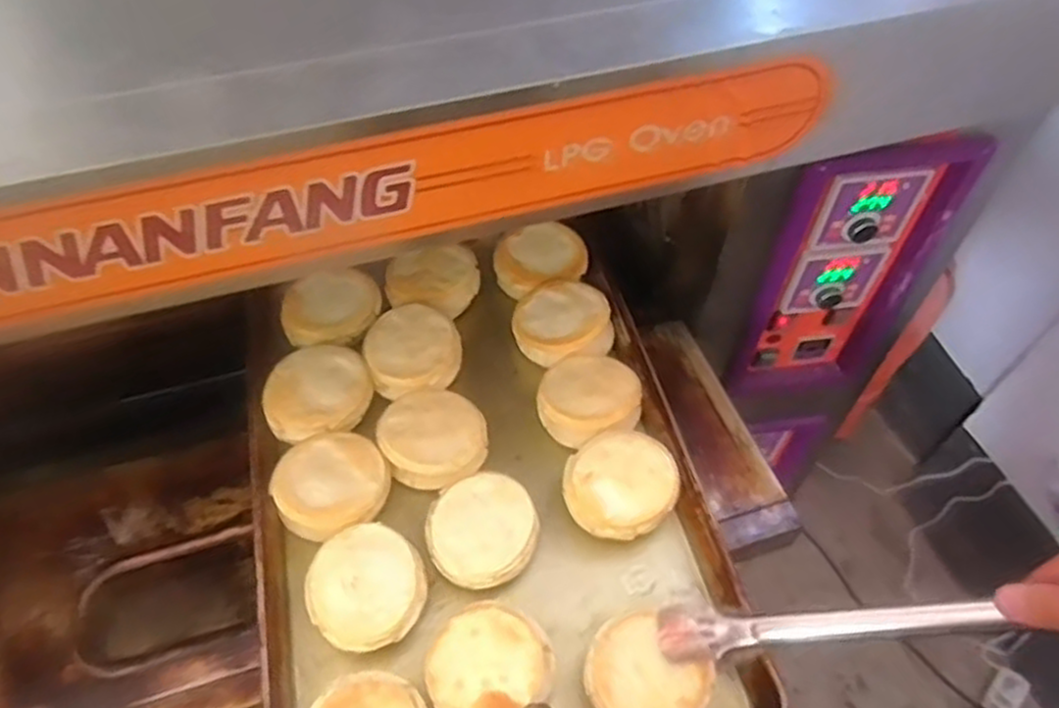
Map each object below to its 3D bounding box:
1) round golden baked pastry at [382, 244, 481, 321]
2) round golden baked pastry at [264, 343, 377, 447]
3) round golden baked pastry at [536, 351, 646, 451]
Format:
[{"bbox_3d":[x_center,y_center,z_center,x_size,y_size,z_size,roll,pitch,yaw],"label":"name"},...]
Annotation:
[{"bbox_3d":[-0.109,-0.079,0.866,0.098,0.028,0.085,3,75,7],"label":"round golden baked pastry"},{"bbox_3d":[-0.210,0.039,0.772,0.102,0.031,0.091,-16,52,-12],"label":"round golden baked pastry"},{"bbox_3d":[0.059,0.037,0.783,0.103,0.047,0.104,0,50,0],"label":"round golden baked pastry"}]

